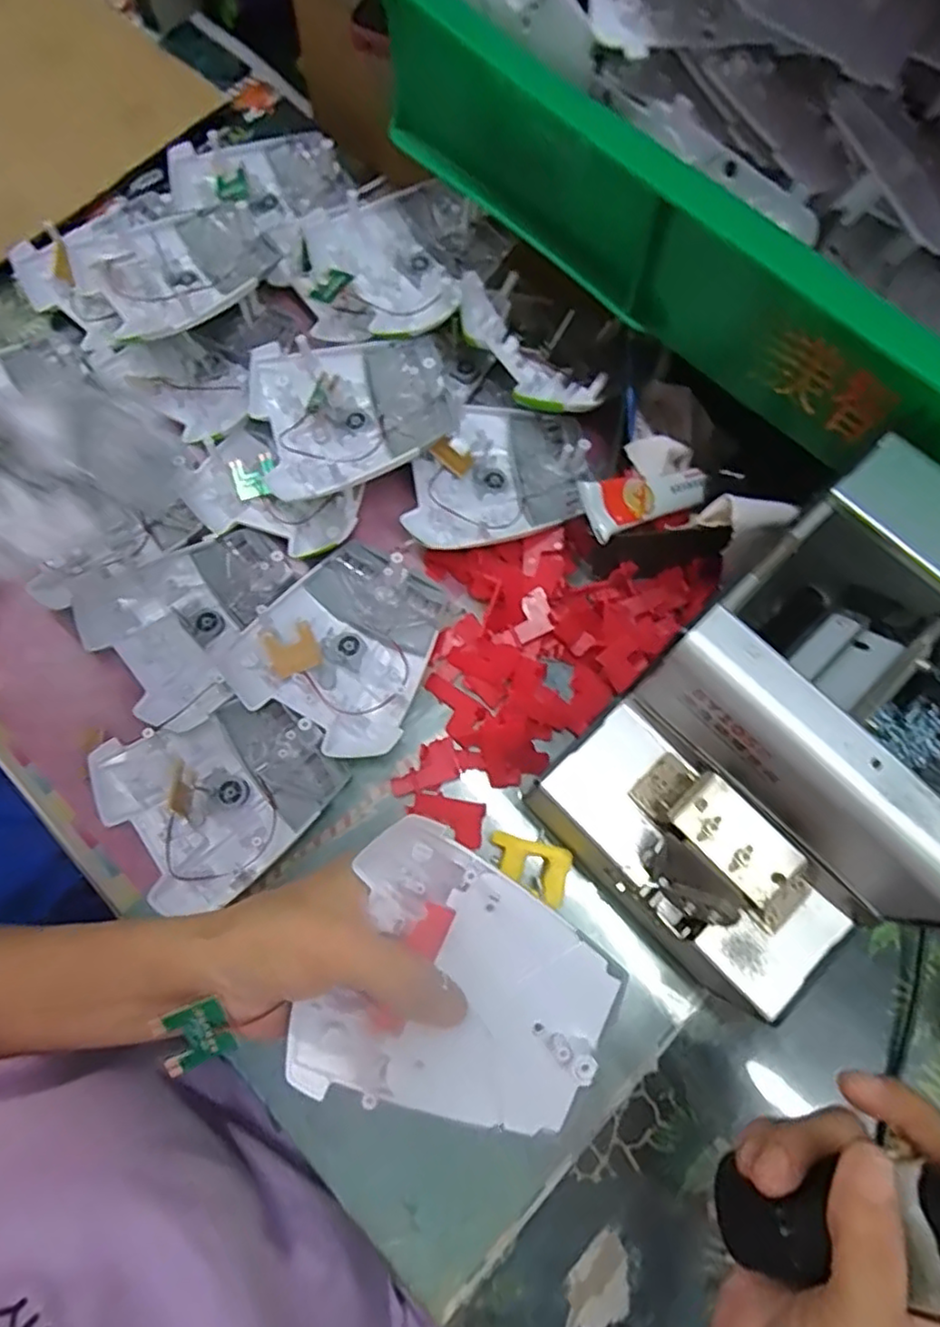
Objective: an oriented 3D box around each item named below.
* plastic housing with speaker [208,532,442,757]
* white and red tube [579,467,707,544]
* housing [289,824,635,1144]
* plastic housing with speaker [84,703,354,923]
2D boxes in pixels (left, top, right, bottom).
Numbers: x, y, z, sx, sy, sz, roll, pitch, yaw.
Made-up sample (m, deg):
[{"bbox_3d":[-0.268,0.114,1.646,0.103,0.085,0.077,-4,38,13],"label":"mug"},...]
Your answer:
[{"bbox_3d":[-0.066,-0.012,0.352,0.094,0.018,0.105,29,76,9],"label":"plastic housing with speaker"},{"bbox_3d":[0.091,-0.084,0.330,0.088,0.009,0.027,-21,73,-30],"label":"white and red tube"},{"bbox_3d":[-0.002,0.119,0.245,0.105,0.020,0.096,19,75,6],"label":"housing"},{"bbox_3d":[-0.126,0.064,0.336,0.104,0.024,0.094,-38,77,-9],"label":"plastic housing with speaker"}]

